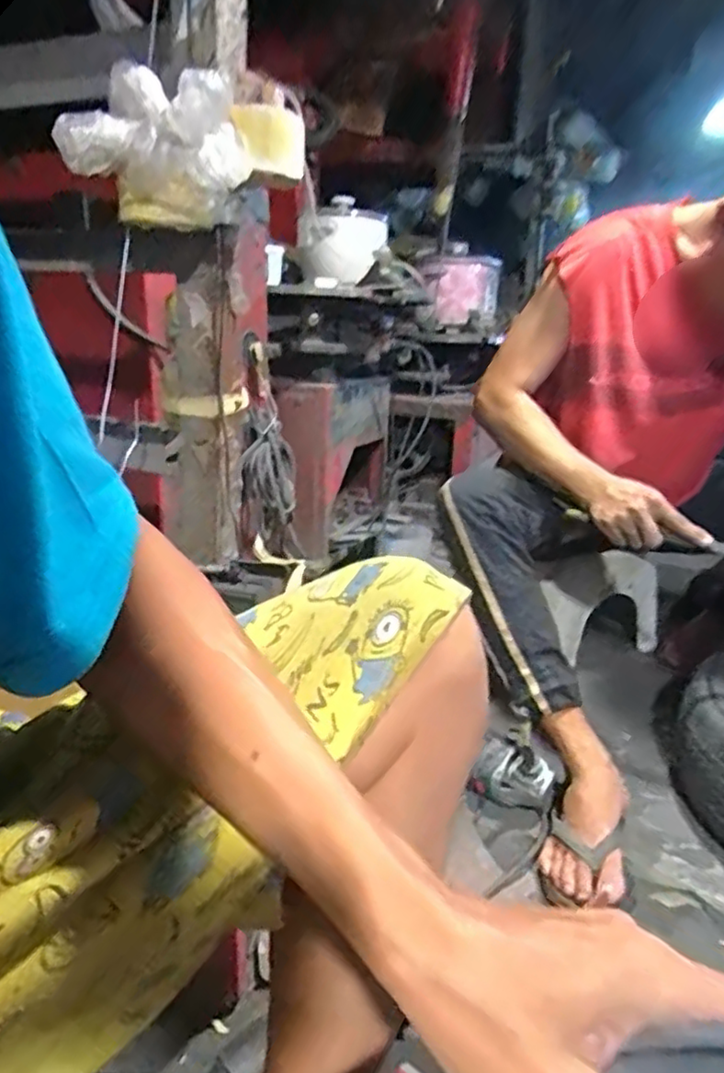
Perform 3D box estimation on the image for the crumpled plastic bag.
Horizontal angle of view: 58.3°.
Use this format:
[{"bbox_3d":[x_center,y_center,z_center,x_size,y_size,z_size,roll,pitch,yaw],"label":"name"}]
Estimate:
[{"bbox_3d":[-0.180,-0.338,0.563,0.146,0.114,0.073,-3,19,-16],"label":"crumpled plastic bag"}]

